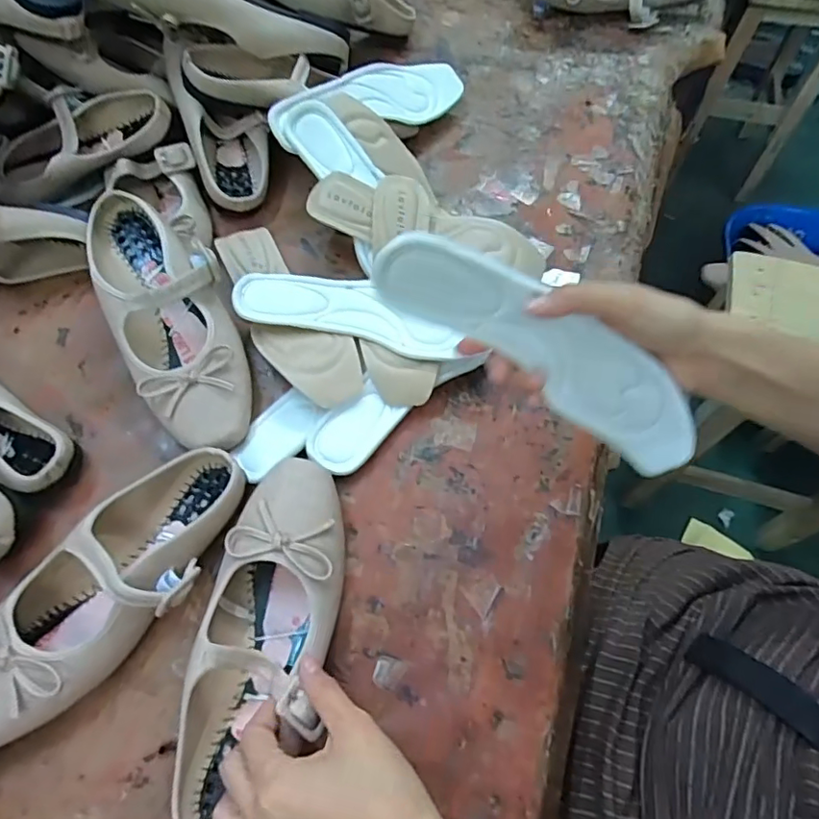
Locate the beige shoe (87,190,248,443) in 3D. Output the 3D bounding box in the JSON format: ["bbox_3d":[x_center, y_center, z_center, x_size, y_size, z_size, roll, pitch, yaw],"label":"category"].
[{"bbox_3d":[-0.202,-0.076,0.470,0.093,0.072,0.232,-21,66,-10],"label":"beige shoe"}]

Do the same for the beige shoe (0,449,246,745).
[{"bbox_3d":[-0.213,0.122,0.384,0.232,0.052,0.093,-41,71,-18],"label":"beige shoe"}]

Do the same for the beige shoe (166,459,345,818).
[{"bbox_3d":[-0.095,0.151,0.369,0.087,0.053,0.236,14,70,7],"label":"beige shoe"}]

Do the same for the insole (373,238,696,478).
[{"bbox_3d":[0.082,-0.036,0.344,0.226,0.066,0.041,31,65,-15],"label":"insole"}]

